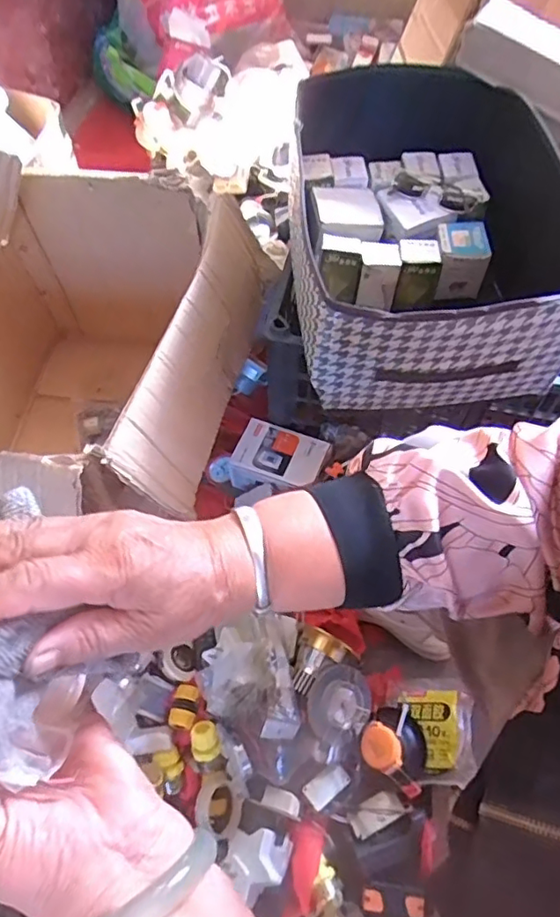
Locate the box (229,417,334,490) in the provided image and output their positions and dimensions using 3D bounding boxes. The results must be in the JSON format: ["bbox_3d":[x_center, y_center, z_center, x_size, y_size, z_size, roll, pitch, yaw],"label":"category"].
[{"bbox_3d":[0.000,0.007,0.912,0.142,0.066,0.100,21,61,12],"label":"box"}]

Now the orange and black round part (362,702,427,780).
[{"bbox_3d":[0.141,0.349,0.703,0.075,0.034,0.076,0,58,0],"label":"orange and black round part"}]

